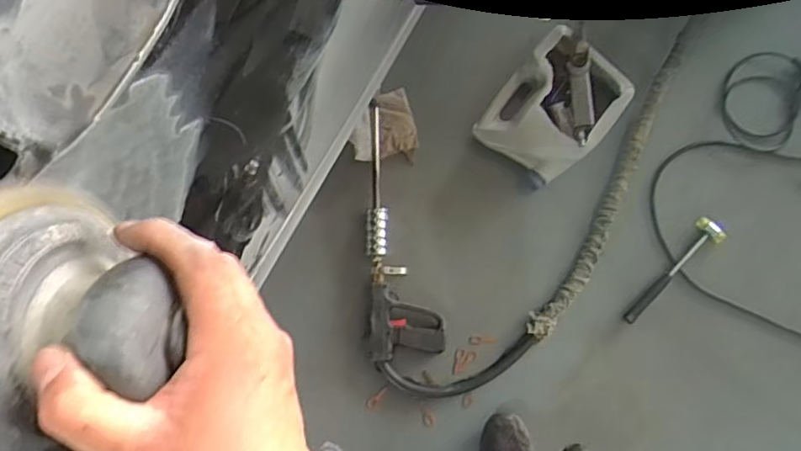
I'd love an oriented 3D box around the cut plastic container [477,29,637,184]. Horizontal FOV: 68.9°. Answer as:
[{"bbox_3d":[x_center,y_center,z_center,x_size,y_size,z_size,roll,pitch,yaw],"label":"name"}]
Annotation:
[{"bbox_3d":[0.329,-0.247,1.259,0.232,0.097,0.301,40,87,4],"label":"cut plastic container"}]

